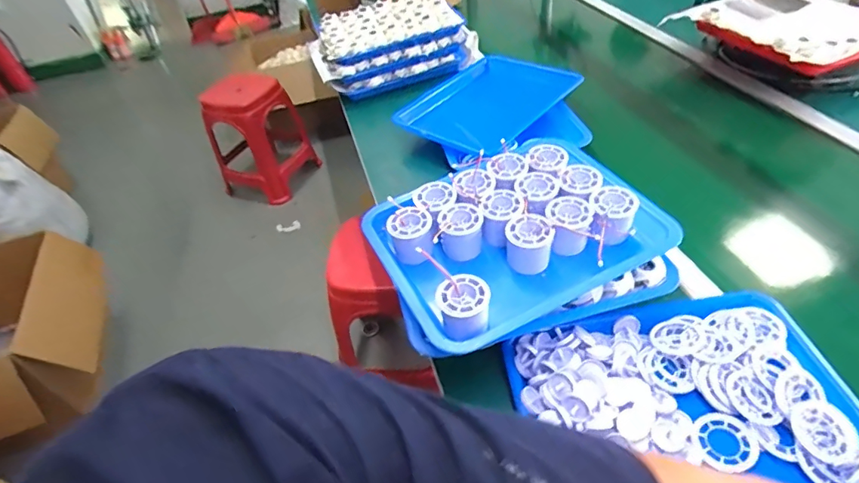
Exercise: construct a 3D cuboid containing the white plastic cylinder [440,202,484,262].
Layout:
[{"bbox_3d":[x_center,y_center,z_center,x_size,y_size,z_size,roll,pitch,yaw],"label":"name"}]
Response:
[{"bbox_3d":[0.041,-0.011,0.608,0.054,0.054,0.057,-6,43,3],"label":"white plastic cylinder"}]

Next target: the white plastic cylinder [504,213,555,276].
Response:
[{"bbox_3d":[0.121,0.006,0.580,0.056,0.056,0.055,9,46,17],"label":"white plastic cylinder"}]

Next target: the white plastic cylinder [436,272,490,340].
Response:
[{"bbox_3d":[0.038,0.073,0.518,0.055,0.048,0.057,1,44,10],"label":"white plastic cylinder"}]

